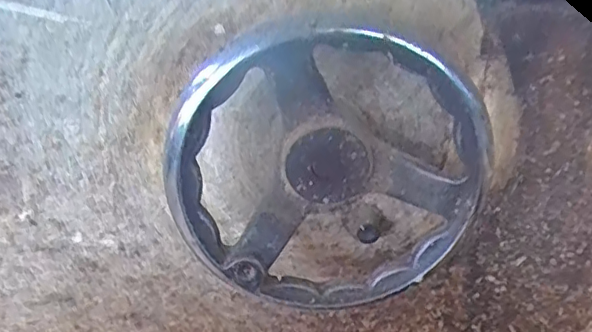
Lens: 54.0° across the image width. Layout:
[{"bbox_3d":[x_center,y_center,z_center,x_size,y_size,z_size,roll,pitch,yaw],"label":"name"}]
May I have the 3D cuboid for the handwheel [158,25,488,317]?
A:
[{"bbox_3d":[0.013,0.003,0.294,0.150,0.149,0.052,-4,25,-10],"label":"handwheel"}]

